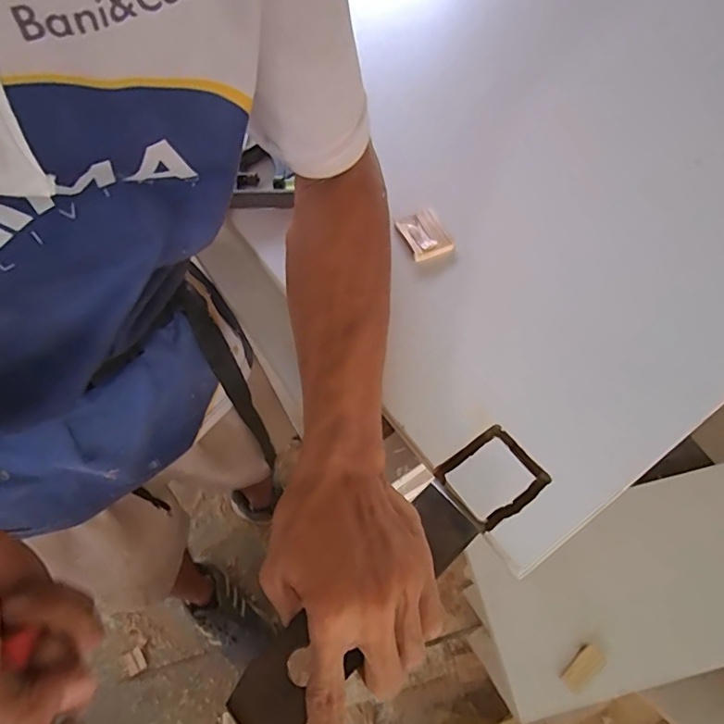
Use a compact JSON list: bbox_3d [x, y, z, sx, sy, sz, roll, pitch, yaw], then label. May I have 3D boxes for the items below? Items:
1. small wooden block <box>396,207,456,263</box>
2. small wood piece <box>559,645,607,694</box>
[{"bbox_3d":[0.053,-0.110,0.447,0.034,0.008,0.049,-21,63,-7],"label":"small wooden block"},{"bbox_3d":[0.222,0.308,0.521,0.050,0.005,0.023,-36,65,-14],"label":"small wood piece"}]

